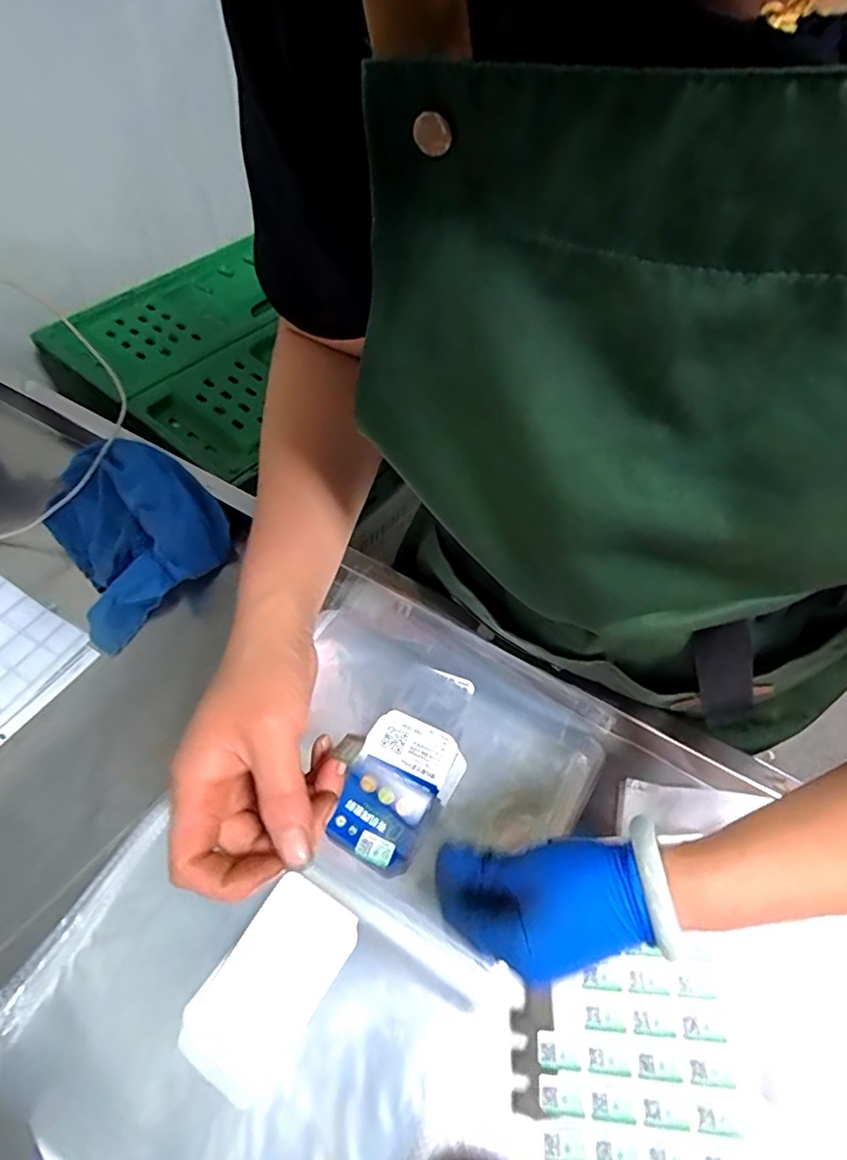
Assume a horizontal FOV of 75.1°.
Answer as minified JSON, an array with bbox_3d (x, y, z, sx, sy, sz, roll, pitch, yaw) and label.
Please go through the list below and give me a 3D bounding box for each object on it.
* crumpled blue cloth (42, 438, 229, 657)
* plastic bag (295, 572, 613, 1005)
[{"bbox_3d":[-0.274,-0.046,0.504,0.147,0.078,0.159,37,63,18],"label":"crumpled blue cloth"},{"bbox_3d":[-0.007,0.136,0.436,0.252,0.023,0.223,30,61,14],"label":"plastic bag"}]

